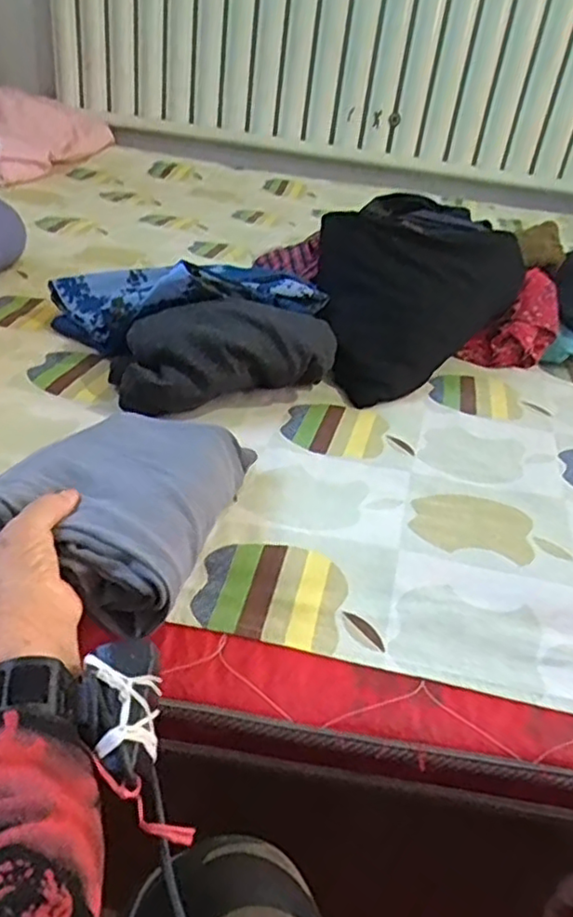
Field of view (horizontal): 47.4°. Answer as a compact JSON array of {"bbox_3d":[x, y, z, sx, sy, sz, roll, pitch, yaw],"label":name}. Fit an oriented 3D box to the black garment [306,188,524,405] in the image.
[{"bbox_3d":[0.176,-0.254,0.956,0.293,0.170,0.428,22,36,19],"label":"black garment"}]

